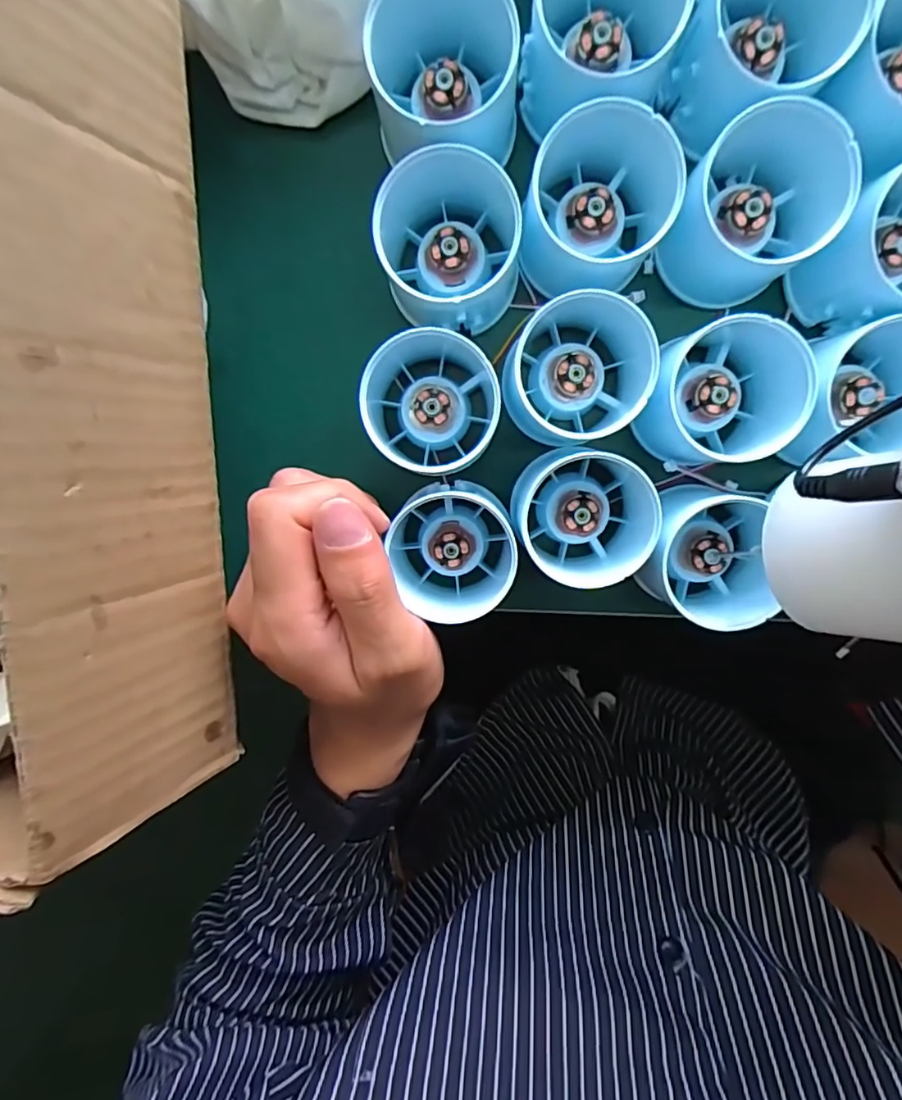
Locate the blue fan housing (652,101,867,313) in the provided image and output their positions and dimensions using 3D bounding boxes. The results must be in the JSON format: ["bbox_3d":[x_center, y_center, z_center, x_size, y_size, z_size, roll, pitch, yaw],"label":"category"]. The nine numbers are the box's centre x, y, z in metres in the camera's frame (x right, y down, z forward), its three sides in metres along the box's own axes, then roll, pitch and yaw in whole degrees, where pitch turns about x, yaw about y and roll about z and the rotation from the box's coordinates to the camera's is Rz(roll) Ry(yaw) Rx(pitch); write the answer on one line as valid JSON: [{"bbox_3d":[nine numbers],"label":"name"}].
[{"bbox_3d":[0.115,-0.129,0.214,0.051,0.053,0.055,0,99,2],"label":"blue fan housing"}]

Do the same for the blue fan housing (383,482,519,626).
[{"bbox_3d":[0.001,0.002,0.242,0.049,0.048,0.059,-21,98,6],"label":"blue fan housing"}]

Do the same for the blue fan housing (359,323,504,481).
[{"bbox_3d":[-0.006,-0.059,0.230,0.054,0.053,0.055,0,99,2],"label":"blue fan housing"}]

